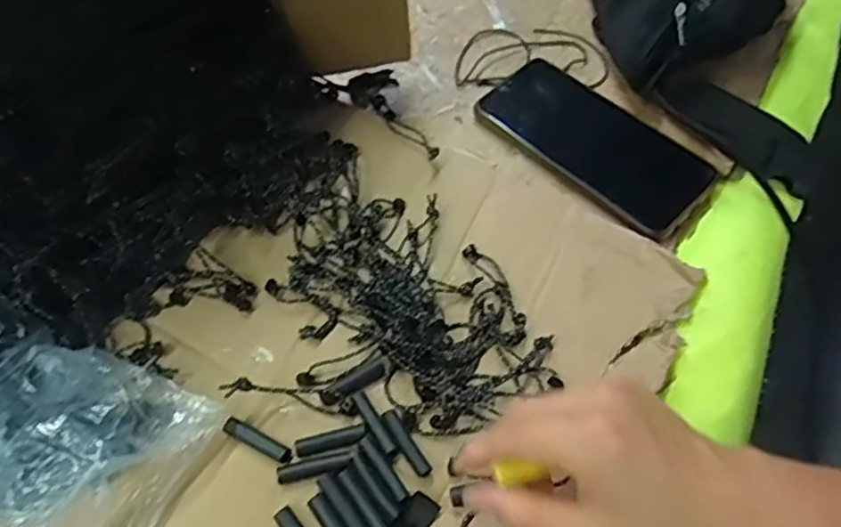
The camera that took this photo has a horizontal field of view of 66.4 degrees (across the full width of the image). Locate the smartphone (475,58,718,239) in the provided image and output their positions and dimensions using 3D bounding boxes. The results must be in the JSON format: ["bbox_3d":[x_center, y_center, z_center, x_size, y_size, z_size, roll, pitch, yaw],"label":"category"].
[{"bbox_3d":[0.119,-0.087,0.449,0.160,0.012,0.076,39,67,22],"label":"smartphone"}]

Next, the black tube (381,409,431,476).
[{"bbox_3d":[-0.008,0.094,0.337,0.008,0.004,0.039,-31,63,-17],"label":"black tube"}]

